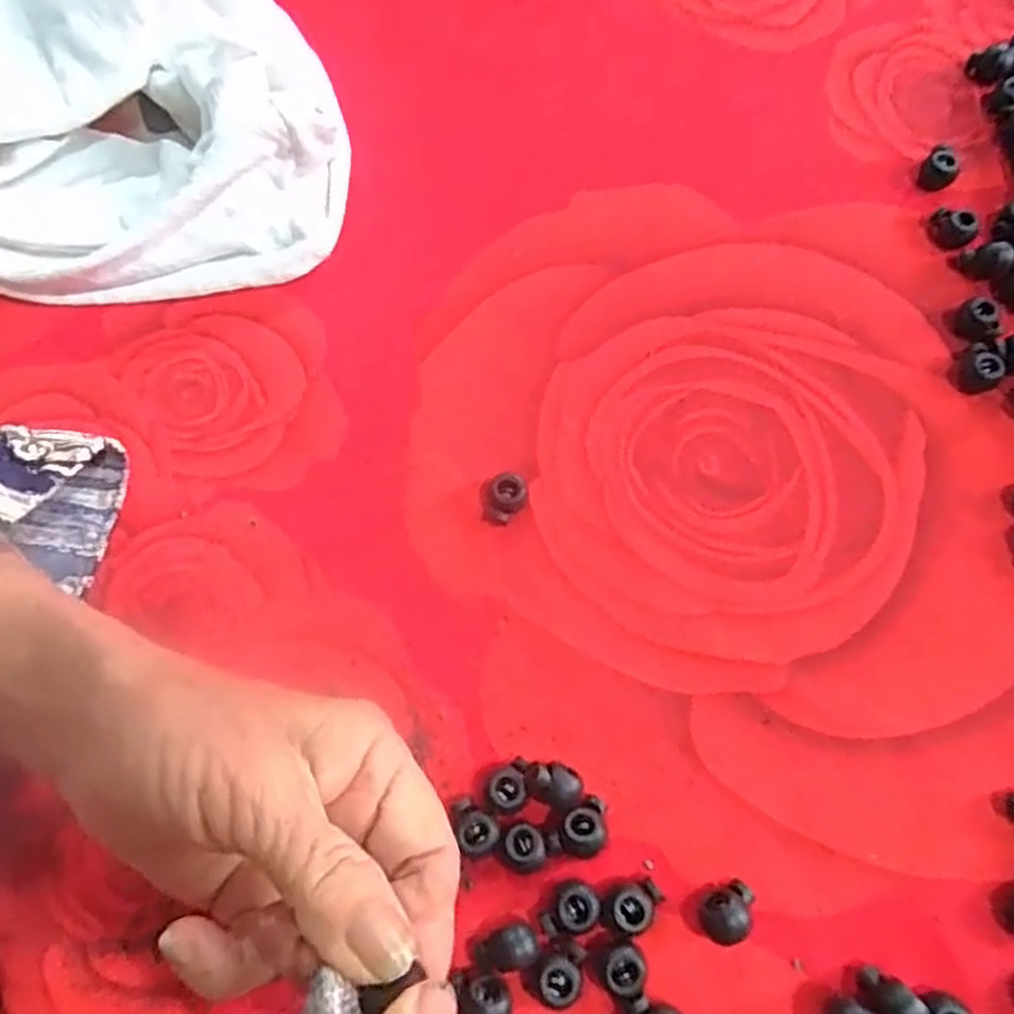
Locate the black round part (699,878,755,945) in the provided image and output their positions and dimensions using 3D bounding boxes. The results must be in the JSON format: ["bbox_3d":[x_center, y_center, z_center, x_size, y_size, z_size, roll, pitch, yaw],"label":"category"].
[{"bbox_3d":[0.069,0.127,0.241,0.019,0.011,0.015,-28,74,-9],"label":"black round part"}]

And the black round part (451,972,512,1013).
[{"bbox_3d":[-0.007,0.149,0.231,0.017,0.012,0.015,-7,71,-2],"label":"black round part"}]

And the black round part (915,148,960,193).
[{"bbox_3d":[0.193,-0.150,0.342,0.015,0.013,0.013,36,75,11],"label":"black round part"}]

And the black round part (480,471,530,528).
[{"bbox_3d":[-0.002,-0.003,0.290,0.016,0.010,0.020,41,76,13],"label":"black round part"}]

